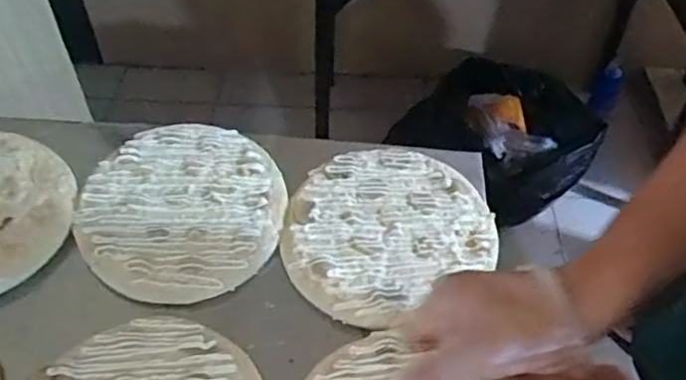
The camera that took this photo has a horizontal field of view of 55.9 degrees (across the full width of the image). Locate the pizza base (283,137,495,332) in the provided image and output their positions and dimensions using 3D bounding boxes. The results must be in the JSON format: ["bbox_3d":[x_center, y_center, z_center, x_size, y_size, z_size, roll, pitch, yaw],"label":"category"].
[{"bbox_3d":[0.038,0.029,0.627,0.200,0.011,0.175,-30,54,-21],"label":"pizza base"}]

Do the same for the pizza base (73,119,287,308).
[{"bbox_3d":[-0.157,0.013,0.636,0.188,0.025,0.198,-1,49,2],"label":"pizza base"}]

